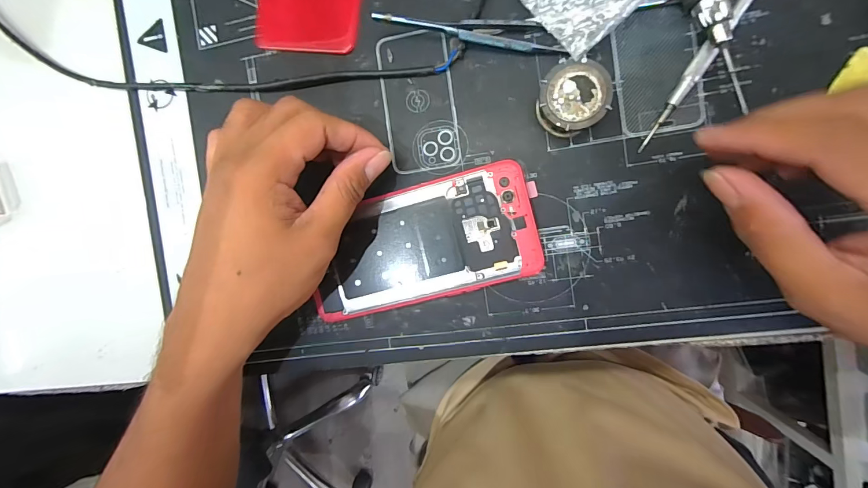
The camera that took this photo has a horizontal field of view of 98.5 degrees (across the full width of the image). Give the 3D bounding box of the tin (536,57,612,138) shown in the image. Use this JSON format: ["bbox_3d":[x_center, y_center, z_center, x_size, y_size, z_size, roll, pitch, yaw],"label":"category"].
[{"bbox_3d":[0.081,-0.085,0.221,0.037,0.023,0.038,1,93,9],"label":"tin"}]

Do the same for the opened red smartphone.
[{"bbox_3d":[-0.009,0.000,0.244,0.148,0.005,0.074,-15,92,9],"label":"opened red smartphone"}]

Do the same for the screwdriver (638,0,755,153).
[{"bbox_3d":[0.155,-0.108,0.212,0.016,0.015,0.119,33,98,6],"label":"screwdriver"}]

